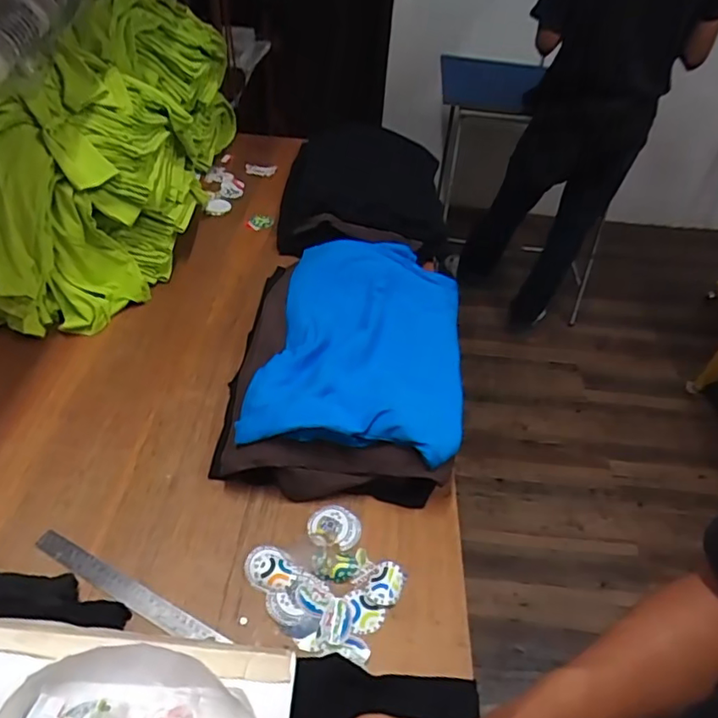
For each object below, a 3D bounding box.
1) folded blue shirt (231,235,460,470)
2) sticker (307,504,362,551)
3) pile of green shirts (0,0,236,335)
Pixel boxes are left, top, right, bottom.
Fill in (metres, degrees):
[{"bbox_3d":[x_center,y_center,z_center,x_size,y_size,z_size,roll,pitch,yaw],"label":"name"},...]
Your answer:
[{"bbox_3d":[0.019,-0.036,0.979,0.322,0.091,0.535,10,44,3],"label":"folded blue shirt"},{"bbox_3d":[-0.034,0.231,0.788,0.071,0.008,0.066,4,44,-4],"label":"sticker"},{"bbox_3d":[-0.513,-0.397,1.102,0.341,0.377,0.708,8,44,1],"label":"pile of green shirts"}]

